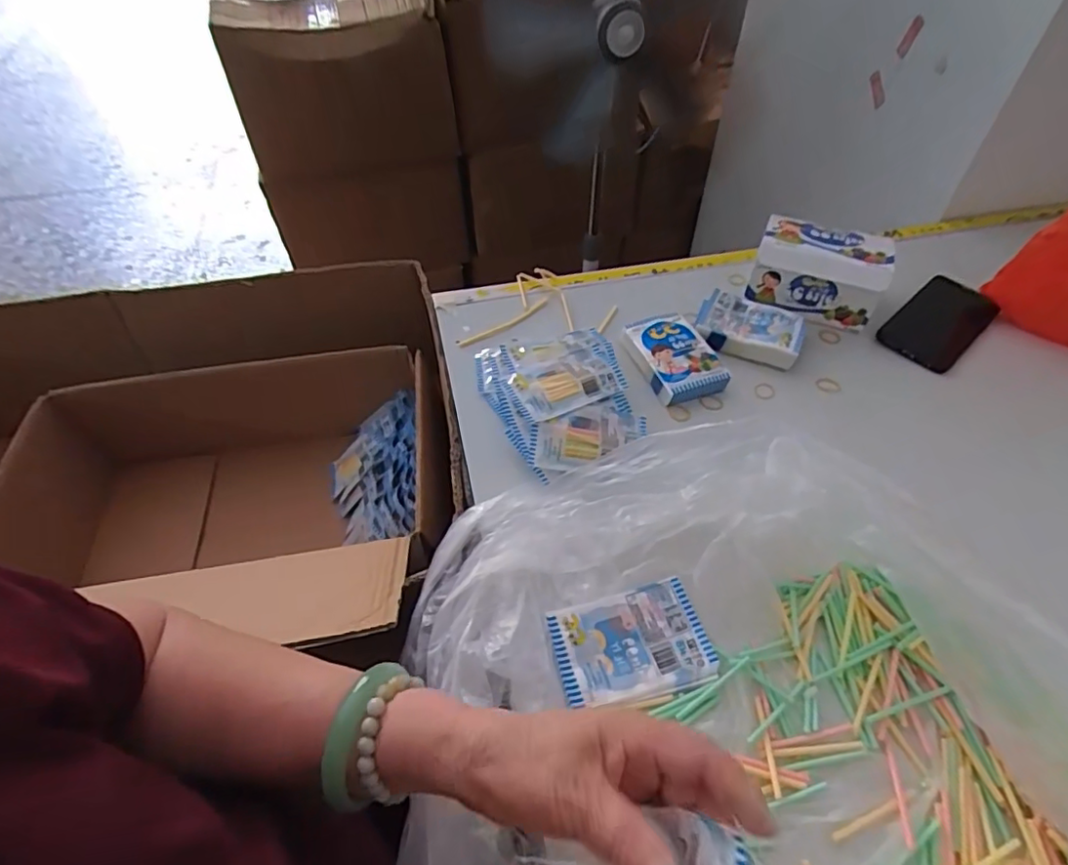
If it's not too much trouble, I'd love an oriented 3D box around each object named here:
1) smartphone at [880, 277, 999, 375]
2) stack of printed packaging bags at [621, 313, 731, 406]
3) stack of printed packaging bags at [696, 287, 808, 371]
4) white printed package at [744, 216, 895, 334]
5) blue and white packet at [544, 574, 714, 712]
[{"bbox_3d":[0.447,-0.121,0.645,0.160,0.016,0.078,-35,57,-28],"label":"smartphone"},{"bbox_3d":[0.141,-0.076,0.595,0.068,0.030,0.099,-17,52,-13],"label":"stack of printed packaging bags"},{"bbox_3d":[0.226,-0.109,0.621,0.107,0.030,0.065,20,53,17],"label":"stack of printed packaging bags"},{"bbox_3d":[0.312,-0.175,0.648,0.131,0.080,0.089,20,53,17],"label":"white printed package"},{"bbox_3d":[0.068,0.148,0.412,0.105,0.013,0.070,-11,51,-8],"label":"blue and white packet"}]

